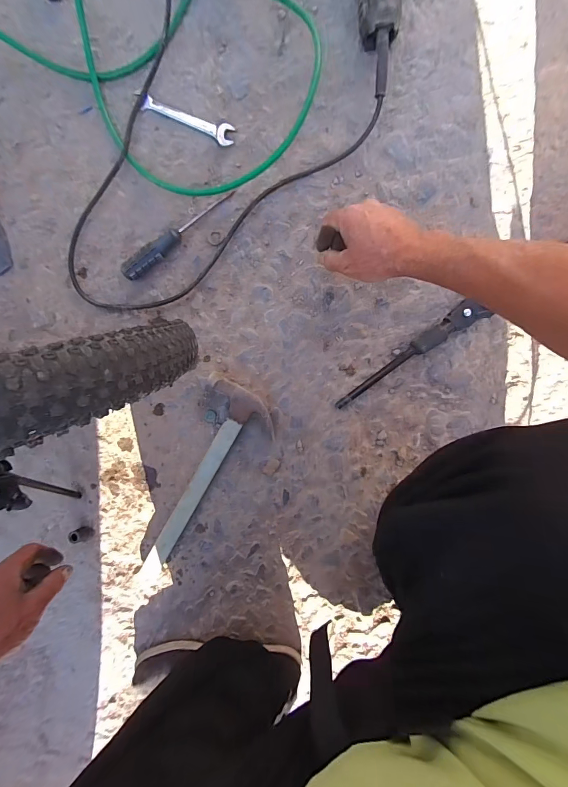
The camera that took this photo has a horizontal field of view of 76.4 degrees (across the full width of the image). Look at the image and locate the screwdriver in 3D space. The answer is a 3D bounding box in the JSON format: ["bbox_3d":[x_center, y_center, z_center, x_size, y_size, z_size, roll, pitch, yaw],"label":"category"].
[{"bbox_3d":[-0.144,-0.219,0.500,0.182,0.026,0.026,-35,97,2],"label":"screwdriver"}]

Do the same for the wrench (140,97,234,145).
[{"bbox_3d":[-0.129,-0.368,0.488,0.123,0.009,0.027,17,96,-4],"label":"wrench"}]

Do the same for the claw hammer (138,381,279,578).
[{"bbox_3d":[-0.118,0.138,0.532,0.100,0.032,0.315,25,95,-5],"label":"claw hammer"}]

